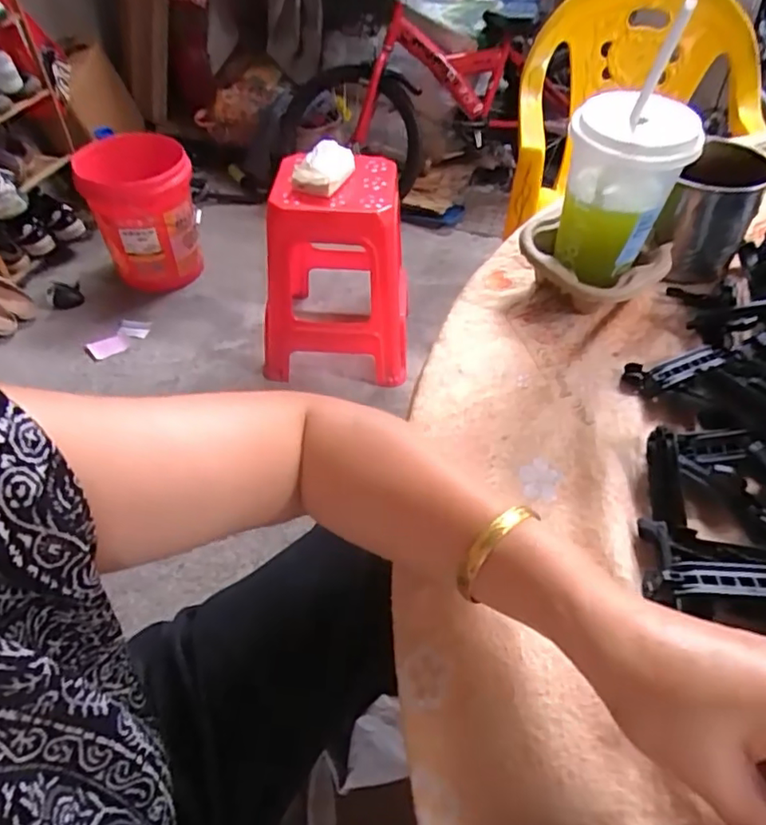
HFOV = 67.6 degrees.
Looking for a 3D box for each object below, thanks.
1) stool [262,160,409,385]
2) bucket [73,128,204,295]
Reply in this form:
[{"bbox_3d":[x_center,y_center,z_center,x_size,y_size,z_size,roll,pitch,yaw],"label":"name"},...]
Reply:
[{"bbox_3d":[-0.119,-0.343,1.375,0.339,0.428,0.339,-1,48,1],"label":"stool"},{"bbox_3d":[-0.635,-0.524,1.558,0.264,0.355,0.264,-1,48,1],"label":"bucket"}]

